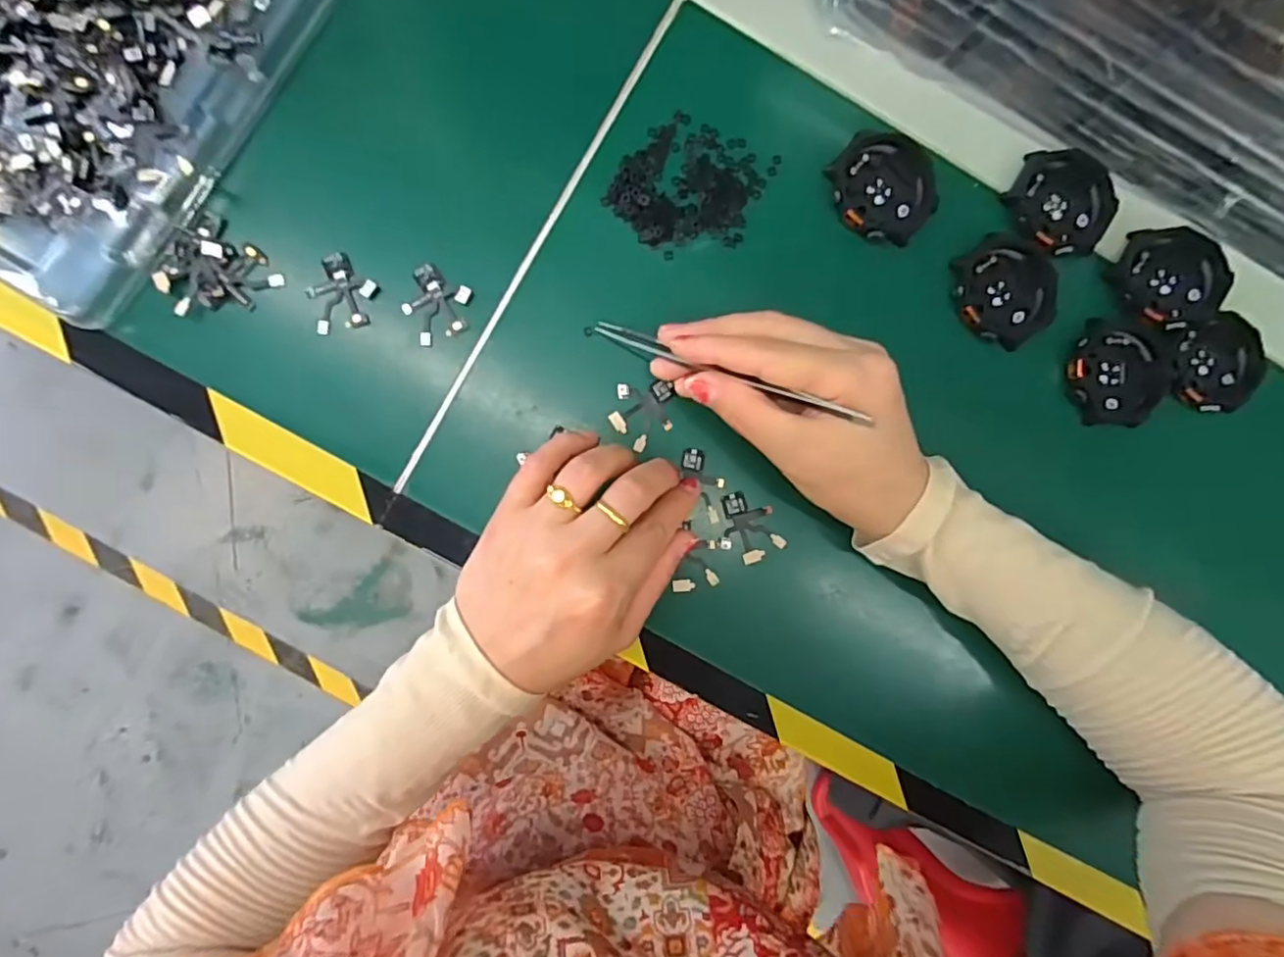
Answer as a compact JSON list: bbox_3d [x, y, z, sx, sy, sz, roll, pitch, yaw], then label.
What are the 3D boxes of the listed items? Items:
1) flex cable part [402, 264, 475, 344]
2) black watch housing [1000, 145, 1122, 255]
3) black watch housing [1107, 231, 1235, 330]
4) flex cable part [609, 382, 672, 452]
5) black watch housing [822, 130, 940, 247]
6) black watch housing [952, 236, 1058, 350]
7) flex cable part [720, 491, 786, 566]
[{"bbox_3d":[-0.098,-0.082,0.283,0.030,0.004,0.037,17,87,-4],"label":"flex cable part"},{"bbox_3d":[0.215,-0.141,0.301,0.053,0.009,0.054,0,89,-5],"label":"black watch housing"},{"bbox_3d":[0.266,-0.101,0.294,0.047,0.014,0.049,-13,90,-5],"label":"black watch housing"},{"bbox_3d":[0.000,-0.031,0.288,0.030,0.004,0.033,1,89,-5],"label":"flex cable part"},{"bbox_3d":[0.123,-0.148,0.296,0.054,0.008,0.055,0,89,-5],"label":"black watch housing"},{"bbox_3d":[0.185,-0.096,0.300,0.051,0.010,0.054,0,89,-5],"label":"black watch housing"},{"bbox_3d":[0.053,0.024,0.293,0.030,0.004,0.036,-22,91,-5],"label":"flex cable part"}]

